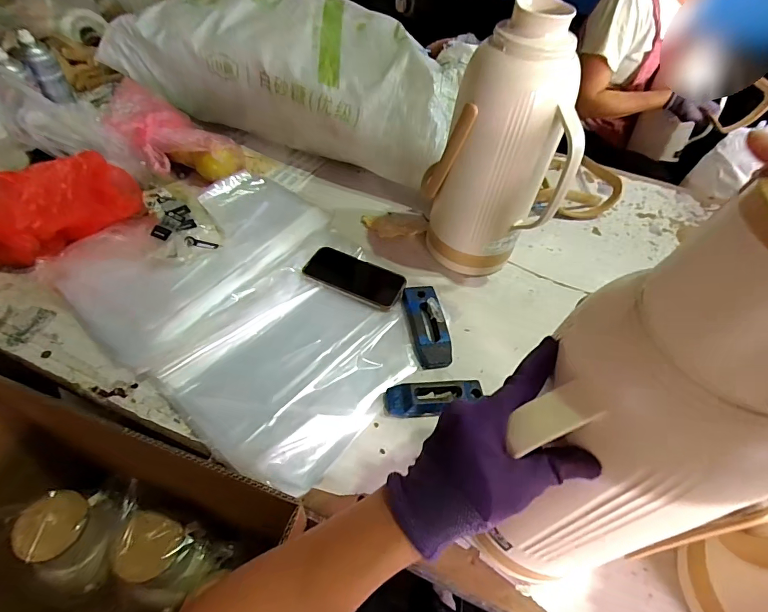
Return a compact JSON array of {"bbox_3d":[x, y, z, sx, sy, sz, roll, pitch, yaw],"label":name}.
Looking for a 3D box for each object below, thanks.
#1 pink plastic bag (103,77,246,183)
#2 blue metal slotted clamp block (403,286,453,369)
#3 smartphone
[{"bbox_3d":[-0.377,-0.296,0.767,0.233,0.086,0.159,21,39,-38],"label":"pink plastic bag"},{"bbox_3d":[0.068,0.028,0.639,0.053,0.022,0.138,-4,51,-9],"label":"blue metal slotted clamp block"},{"bbox_3d":[-0.048,-0.049,0.690,0.162,0.008,0.080,25,52,14],"label":"smartphone"}]

